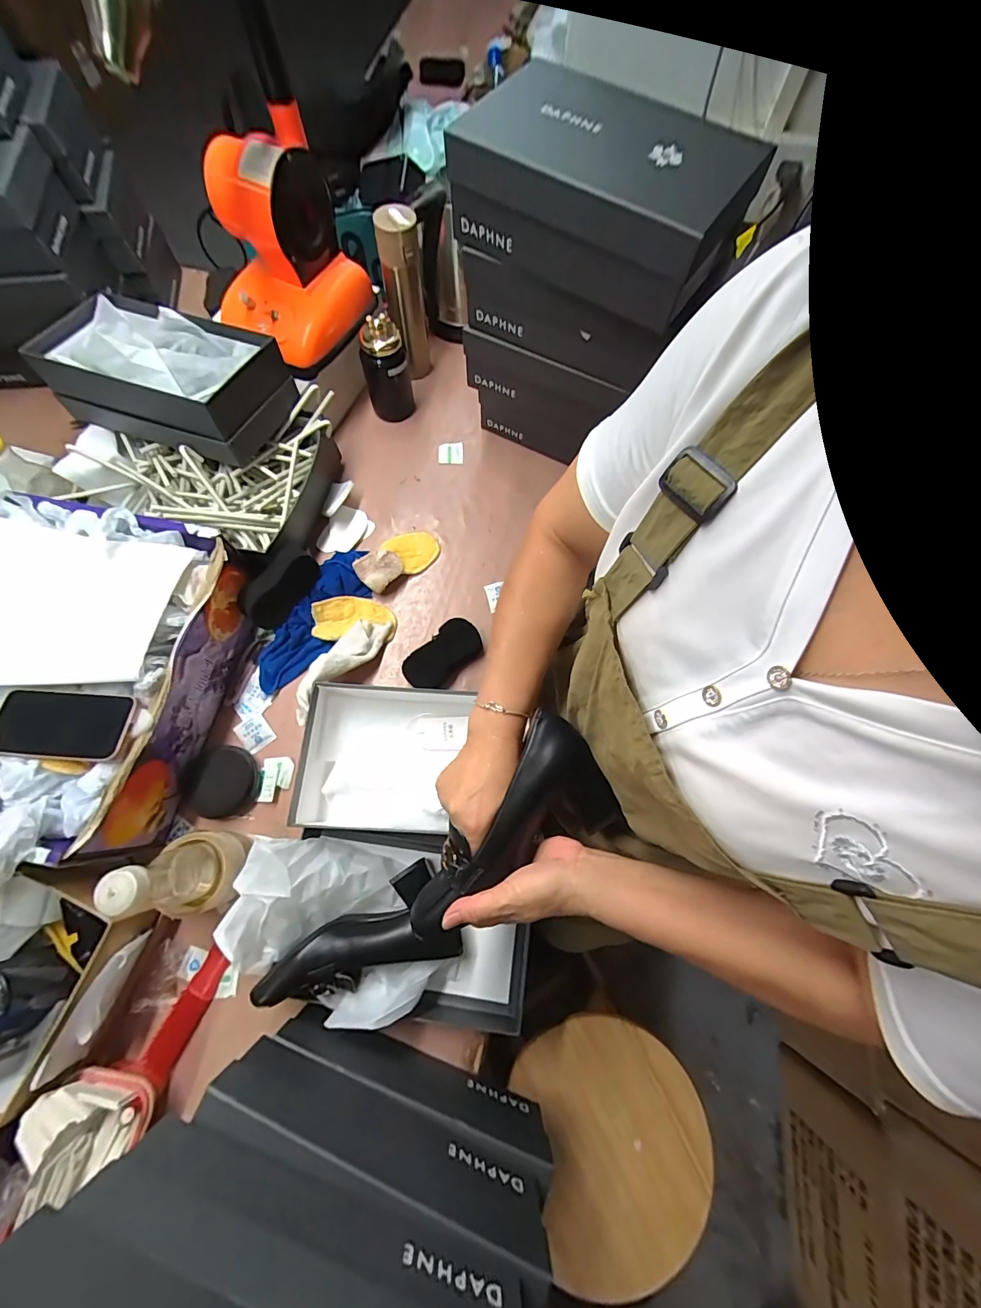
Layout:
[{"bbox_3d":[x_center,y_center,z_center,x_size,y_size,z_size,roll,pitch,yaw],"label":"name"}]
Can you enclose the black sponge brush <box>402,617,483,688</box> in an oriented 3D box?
[{"bbox_3d":[-0.072,0.005,0.659,0.120,0.038,0.063,-40,77,-14],"label":"black sponge brush"}]

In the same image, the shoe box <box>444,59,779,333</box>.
[{"bbox_3d":[0.122,-0.511,0.492,0.297,0.103,0.173,36,74,10],"label":"shoe box"}]

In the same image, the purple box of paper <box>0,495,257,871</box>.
[{"bbox_3d":[-0.506,0.024,0.557,0.269,0.179,0.389,11,71,2],"label":"purple box of paper"}]

